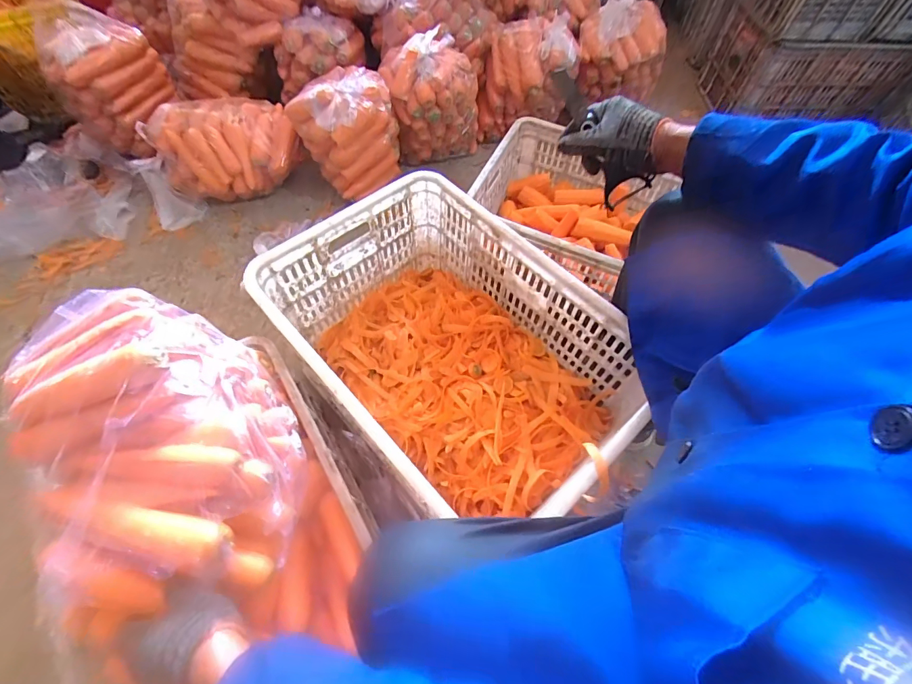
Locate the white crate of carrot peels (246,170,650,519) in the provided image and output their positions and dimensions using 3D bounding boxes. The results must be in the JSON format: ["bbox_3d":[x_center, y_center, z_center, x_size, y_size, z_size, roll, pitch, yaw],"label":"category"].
[{"bbox_3d":[-0.014,0.021,0.776,0.402,0.275,0.579,-38,69,-20],"label":"white crate of carrot peels"}]

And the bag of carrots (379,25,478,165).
[{"bbox_3d":[-0.065,-0.681,1.205,0.257,0.289,0.206,2,62,-1],"label":"bag of carrots"}]

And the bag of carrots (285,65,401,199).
[{"bbox_3d":[-0.280,-0.544,1.097,0.223,0.254,0.196,20,63,9],"label":"bag of carrots"}]

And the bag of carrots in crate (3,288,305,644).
[{"bbox_3d":[-0.353,0.107,0.502,0.261,0.159,0.408,-36,69,-19],"label":"bag of carrots in crate"}]

